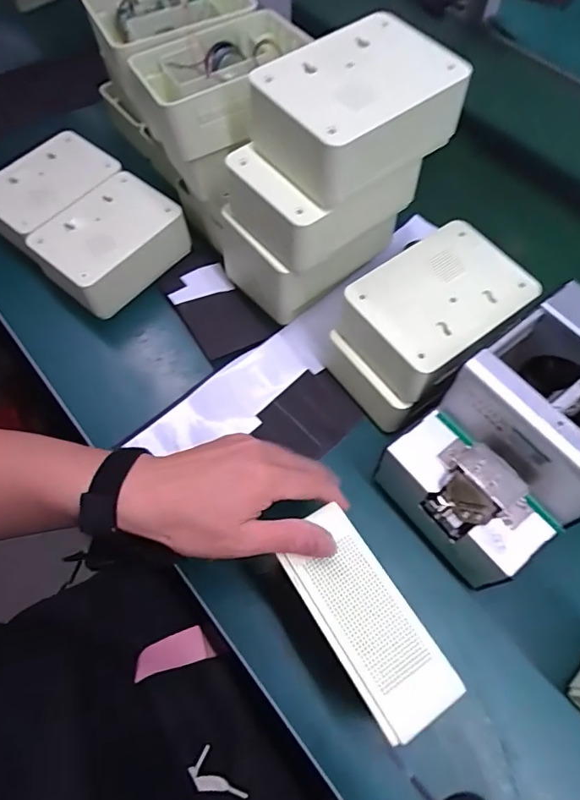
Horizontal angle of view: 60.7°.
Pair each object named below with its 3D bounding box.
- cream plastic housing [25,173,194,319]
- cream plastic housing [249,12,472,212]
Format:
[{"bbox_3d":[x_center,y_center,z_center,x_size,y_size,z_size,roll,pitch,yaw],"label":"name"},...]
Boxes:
[{"bbox_3d":[-0.198,-0.172,0.549,0.111,0.058,0.142,36,69,17],"label":"cream plastic housing"},{"bbox_3d":[0.049,-0.227,0.387,0.146,0.058,0.107,-33,67,-15],"label":"cream plastic housing"}]

